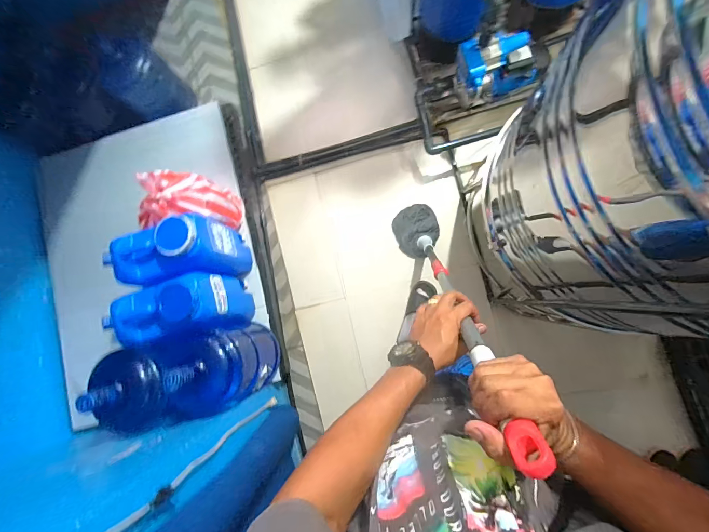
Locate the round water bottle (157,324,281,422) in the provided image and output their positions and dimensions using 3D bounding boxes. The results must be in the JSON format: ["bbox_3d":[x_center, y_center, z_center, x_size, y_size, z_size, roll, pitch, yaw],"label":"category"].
[{"bbox_3d":[-0.454,0.341,1.187,0.266,0.420,0.250,-1,86,7],"label":"round water bottle"}]

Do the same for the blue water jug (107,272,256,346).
[{"bbox_3d":[-0.580,0.157,1.219,0.310,0.380,0.197,-15,84,6],"label":"blue water jug"}]

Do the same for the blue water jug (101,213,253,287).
[{"bbox_3d":[-0.604,-0.030,1.237,0.308,0.390,0.211,-19,84,5],"label":"blue water jug"}]

